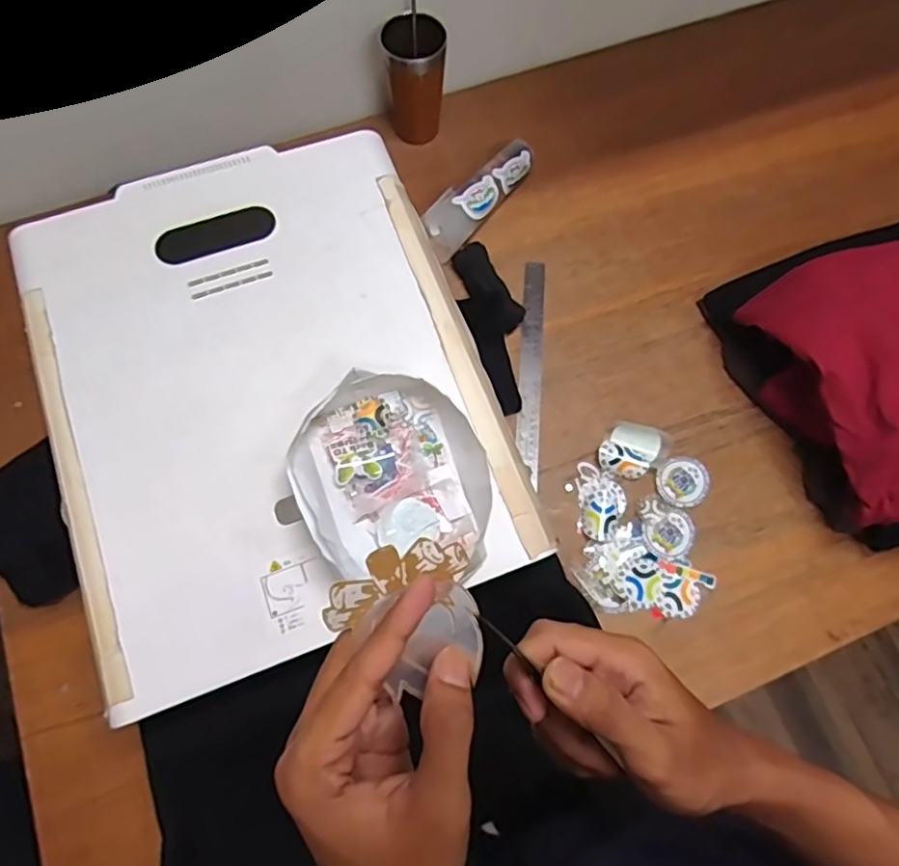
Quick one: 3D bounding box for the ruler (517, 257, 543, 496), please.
[{"bbox_3d":[0.103,-0.083,0.785,0.028,0.006,0.303,1,72,6],"label":"ruler"}]

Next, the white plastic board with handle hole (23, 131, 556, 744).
[{"bbox_3d":[-0.174,-0.054,0.592,0.395,0.025,0.493,-20,72,-8],"label":"white plastic board with handle hole"}]

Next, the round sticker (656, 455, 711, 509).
[{"bbox_3d":[0.279,0.058,0.737,0.061,0.009,0.059,0,70,-1],"label":"round sticker"}]

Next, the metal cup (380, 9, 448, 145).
[{"bbox_3d":[-0.046,-0.469,0.835,0.080,0.142,0.066,-1,70,-2],"label":"metal cup"}]

